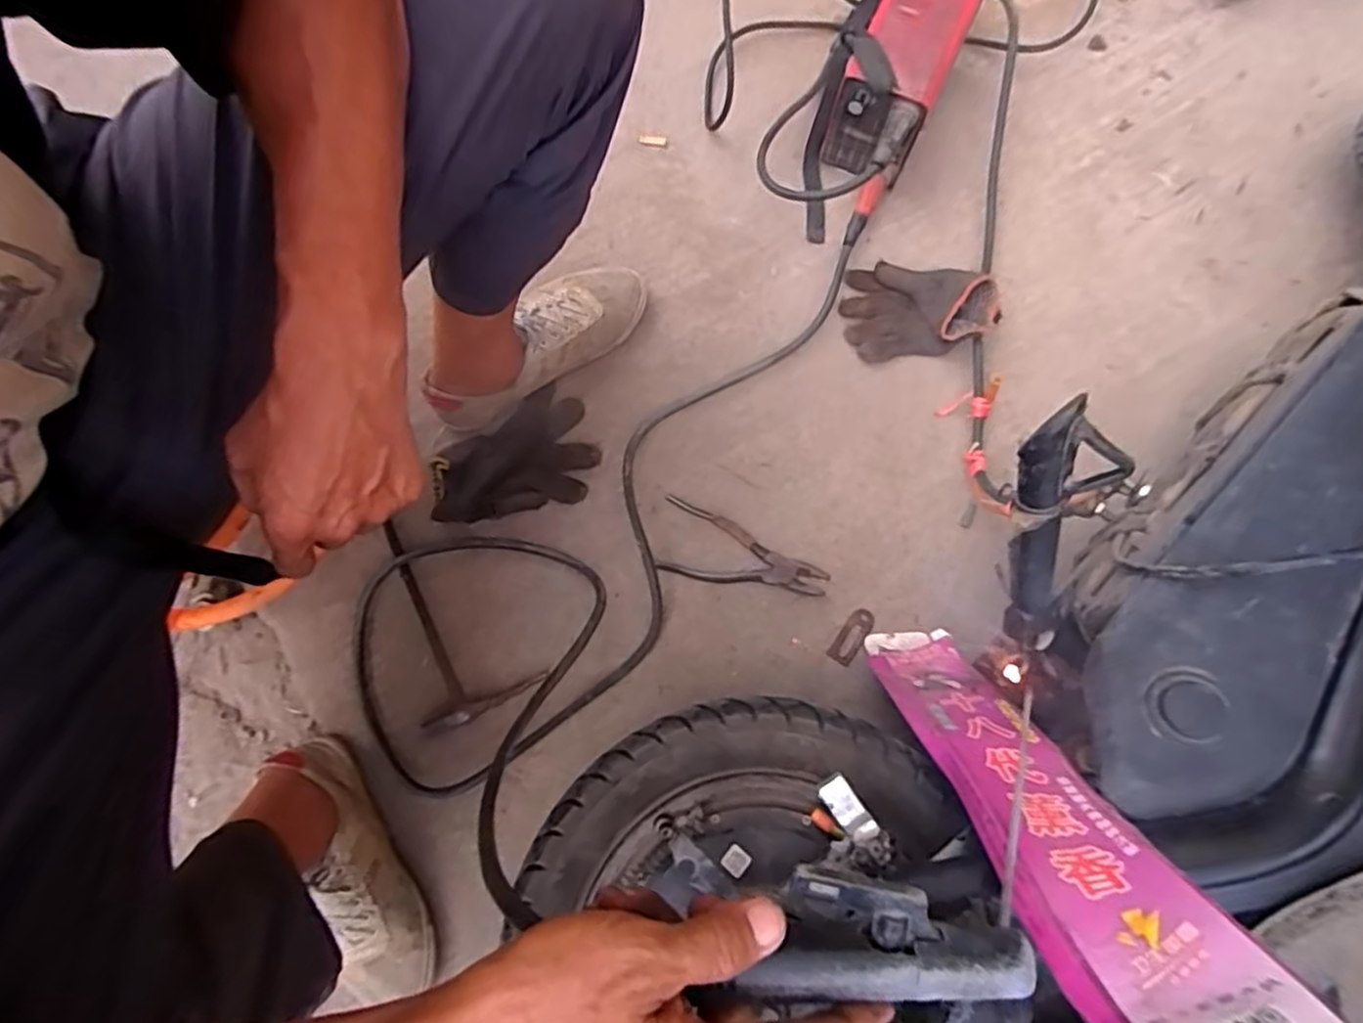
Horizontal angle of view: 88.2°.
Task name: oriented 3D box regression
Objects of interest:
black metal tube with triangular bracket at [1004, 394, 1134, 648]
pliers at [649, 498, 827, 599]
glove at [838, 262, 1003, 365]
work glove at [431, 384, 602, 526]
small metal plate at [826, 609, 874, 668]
[{"bbox_3d":[0.221,0.014,0.426,0.047,0.195,0.031,-16,43,-3],"label":"black metal tube with triangular bracket"},{"bbox_3d":[0.067,0.048,0.762,0.185,0.007,0.079,16,78,4],"label":"pliers"},{"bbox_3d":[0.266,-0.226,0.795,0.166,0.053,0.119,16,78,4],"label":"glove"},{"bbox_3d":[-0.189,-0.063,0.783,0.176,0.020,0.133,-12,77,-2],"label":"work glove"},{"bbox_3d":[0.182,0.134,0.751,0.026,0.004,0.063,33,79,8],"label":"small metal plate"}]

